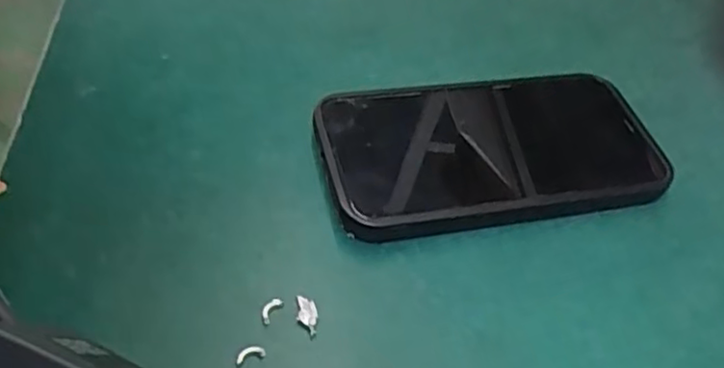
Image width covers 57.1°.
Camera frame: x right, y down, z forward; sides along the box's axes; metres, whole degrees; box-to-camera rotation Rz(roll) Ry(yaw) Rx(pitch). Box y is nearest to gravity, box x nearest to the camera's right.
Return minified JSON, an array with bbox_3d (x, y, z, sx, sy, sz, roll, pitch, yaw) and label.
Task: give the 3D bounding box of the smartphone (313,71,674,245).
[{"bbox_3d":[0.061,-0.019,0.316,0.159,0.017,0.081,-8,51,-11],"label":"smartphone"}]

